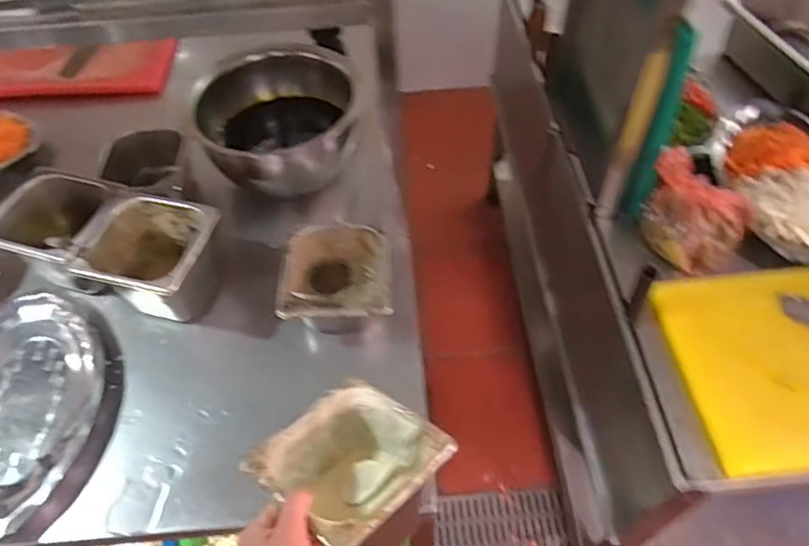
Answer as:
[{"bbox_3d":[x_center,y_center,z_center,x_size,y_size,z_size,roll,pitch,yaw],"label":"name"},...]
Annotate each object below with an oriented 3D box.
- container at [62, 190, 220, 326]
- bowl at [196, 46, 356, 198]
[{"bbox_3d":[-0.388,-0.014,0.953,0.181,0.153,0.186,8,54,7],"label":"container"},{"bbox_3d":[-0.227,-0.270,1.098,0.298,0.166,0.233,-15,54,-10],"label":"bowl"}]

